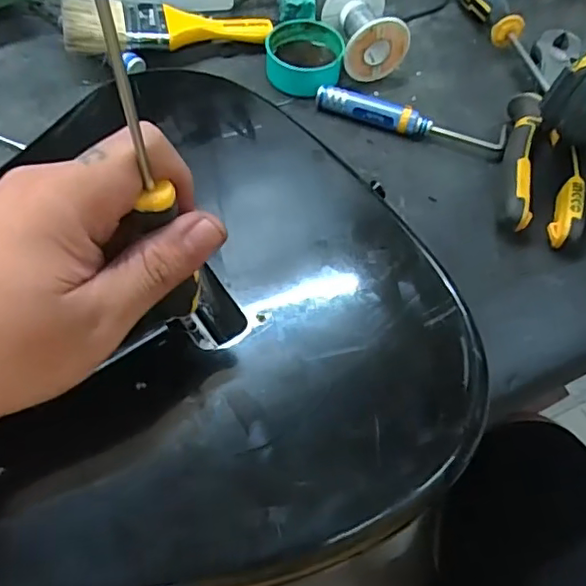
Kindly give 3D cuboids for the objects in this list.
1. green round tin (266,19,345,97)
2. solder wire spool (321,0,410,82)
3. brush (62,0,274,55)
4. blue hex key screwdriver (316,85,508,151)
[{"bbox_3d":[0.009,-0.186,0.460,0.058,0.025,0.062,2,60,-3],"label":"green round tin"},{"bbox_3d":[0.056,-0.211,0.464,0.052,0.050,0.066,-16,62,-13],"label":"solder wire spool"},{"bbox_3d":[-0.096,-0.212,0.451,0.157,0.016,0.052,-10,68,-22],"label":"brush"},{"bbox_3d":[0.090,-0.132,0.438,0.146,0.017,0.025,12,60,2],"label":"blue hex key screwdriver"}]

